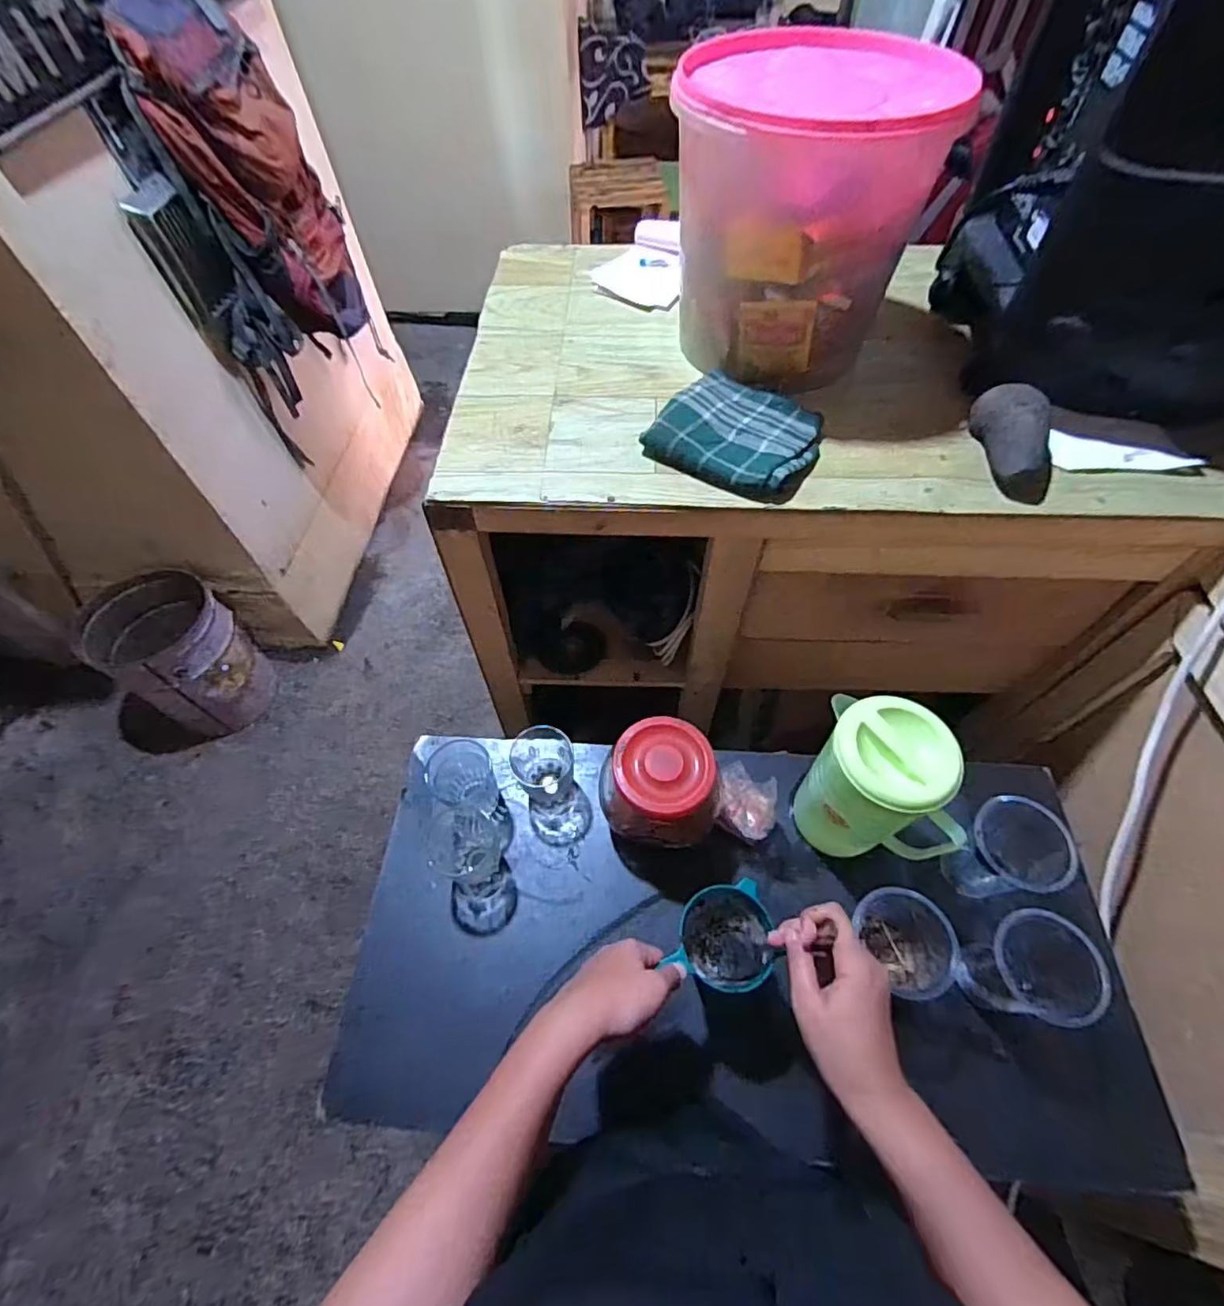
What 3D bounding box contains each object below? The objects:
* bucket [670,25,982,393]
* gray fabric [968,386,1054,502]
[{"bbox_3d":[0.190,-0.444,0.605,0.243,0.224,0.228,12,59,10],"label":"bucket"},{"bbox_3d":[0.398,-0.209,0.568,0.064,0.055,0.132,-3,72,1],"label":"gray fabric"}]

